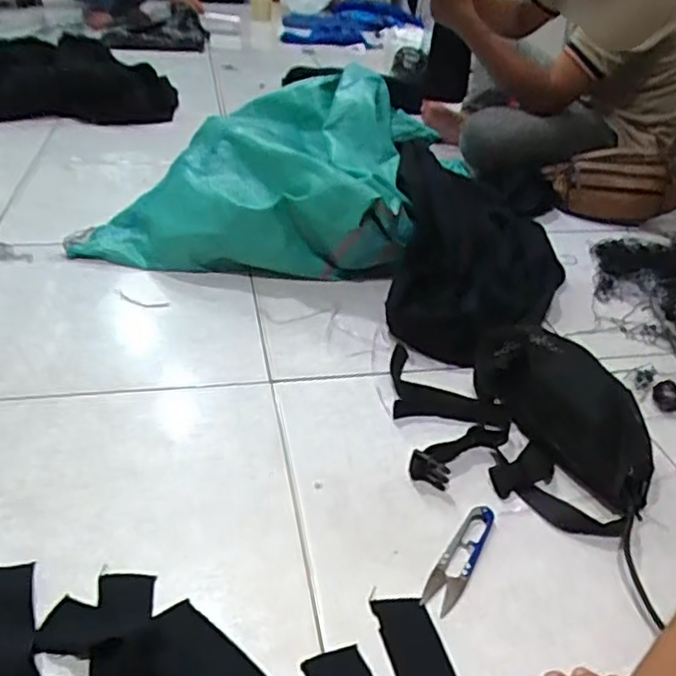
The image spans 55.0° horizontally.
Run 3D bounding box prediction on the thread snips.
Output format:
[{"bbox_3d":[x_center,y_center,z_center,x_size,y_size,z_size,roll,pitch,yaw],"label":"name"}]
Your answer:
[{"bbox_3d":[0.105,0.186,0.555,0.027,0.009,0.117,20,36,24],"label":"thread snips"}]

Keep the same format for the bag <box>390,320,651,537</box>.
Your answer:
[{"bbox_3d":[0.176,0.068,0.669,0.215,0.084,0.275,-1,33,-8],"label":"bag"}]

